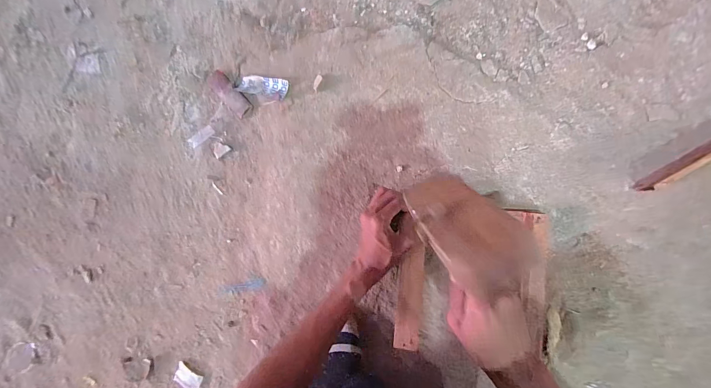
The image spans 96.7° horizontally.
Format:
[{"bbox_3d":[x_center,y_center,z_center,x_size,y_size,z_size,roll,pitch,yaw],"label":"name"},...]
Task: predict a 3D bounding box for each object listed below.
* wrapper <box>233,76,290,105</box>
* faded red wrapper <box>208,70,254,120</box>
[{"bbox_3d":[-0.166,-0.184,0.561,0.095,0.007,0.048,11,90,6],"label":"wrapper"},{"bbox_3d":[-0.228,-0.181,0.568,0.034,0.009,0.101,-43,85,3],"label":"faded red wrapper"}]

